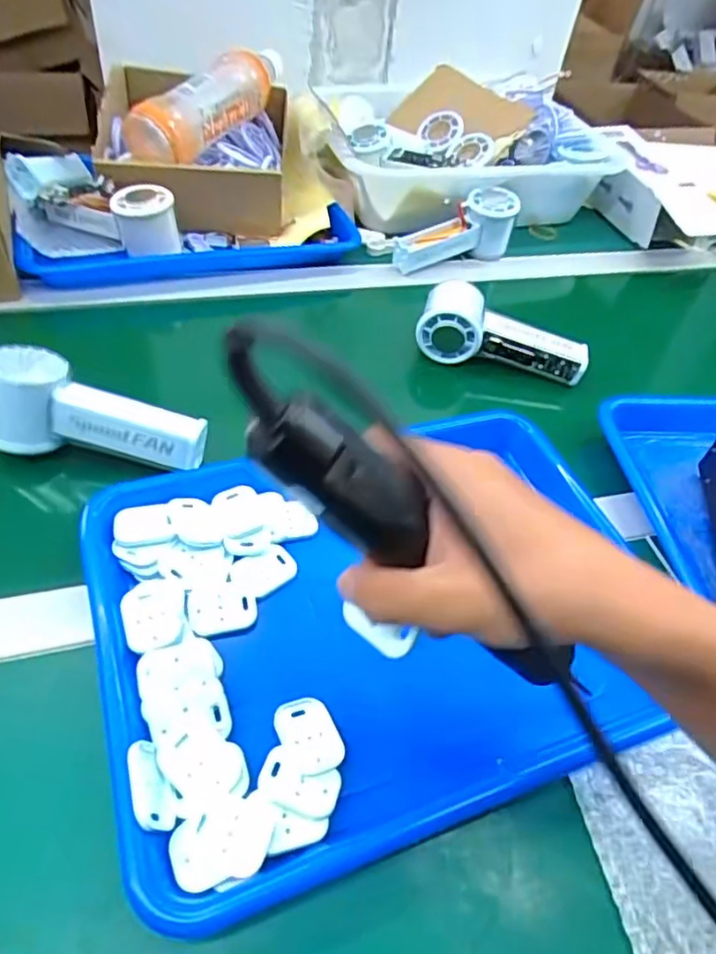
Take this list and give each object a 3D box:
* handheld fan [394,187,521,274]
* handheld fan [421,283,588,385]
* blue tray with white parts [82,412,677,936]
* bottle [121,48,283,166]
[{"bbox_3d":[0.106,-0.260,0.660,0.144,0.061,0.048,-21,54,-25],"label":"handheld fan"},{"bbox_3d":[0.131,-0.127,0.561,0.146,0.057,0.060,14,47,5],"label":"handheld fan"},{"bbox_3d":[0.005,0.069,0.376,0.306,0.035,0.256,-13,51,-19],"label":"blue tray with white parts"},{"bbox_3d":[-0.149,-0.399,0.643,0.057,0.059,0.208,22,48,12],"label":"bottle"}]

